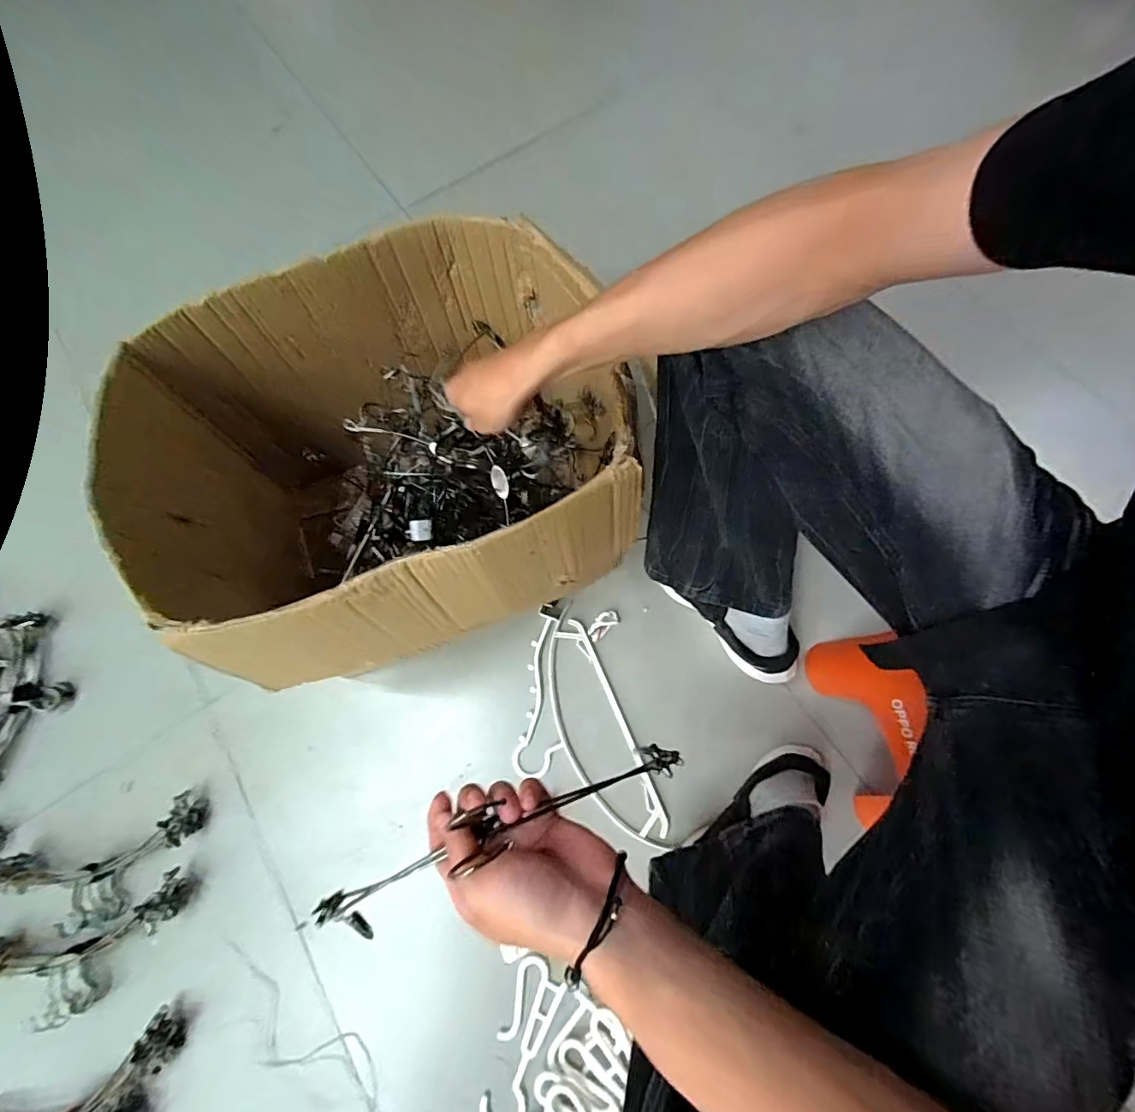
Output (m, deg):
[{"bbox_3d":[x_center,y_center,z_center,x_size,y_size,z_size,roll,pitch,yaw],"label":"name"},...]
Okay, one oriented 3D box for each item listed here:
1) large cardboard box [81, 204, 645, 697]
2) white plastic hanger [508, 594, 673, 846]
[{"bbox_3d":[-0.216,-0.114,0.704,0.581,0.348,0.473,-21,71,-3],"label":"large cardboard box"},{"bbox_3d":[0.001,0.272,0.767,0.179,0.022,0.385,-26,72,-2],"label":"white plastic hanger"}]

